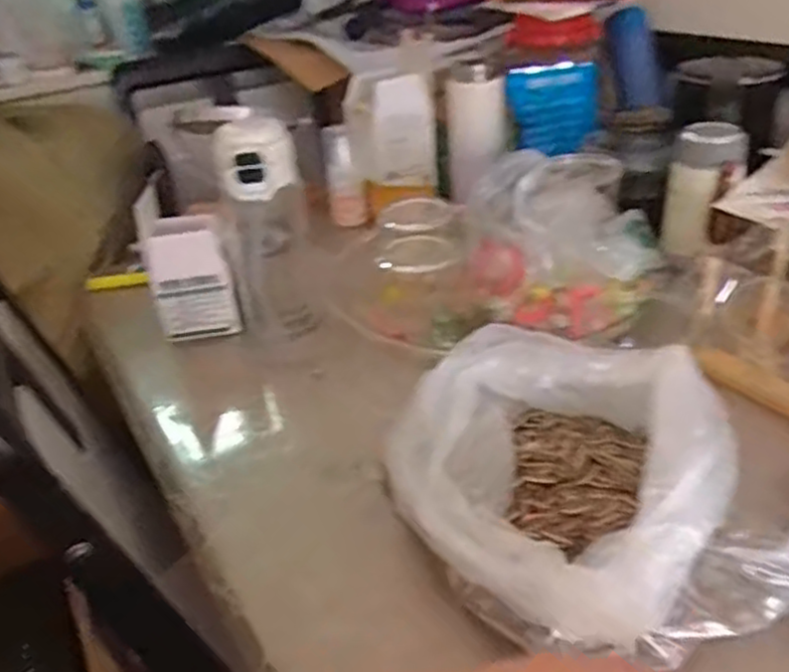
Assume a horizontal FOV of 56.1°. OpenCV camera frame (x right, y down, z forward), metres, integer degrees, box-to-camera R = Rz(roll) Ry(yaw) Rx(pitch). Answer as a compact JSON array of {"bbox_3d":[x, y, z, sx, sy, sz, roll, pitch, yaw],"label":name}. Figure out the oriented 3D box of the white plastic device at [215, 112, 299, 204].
[{"bbox_3d":[-0.117,-0.151,0.633,0.064,0.057,0.053,-10,31,-7],"label":"white plastic device"}]

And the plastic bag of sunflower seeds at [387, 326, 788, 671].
[{"bbox_3d":[0.109,0.094,0.465,0.211,0.096,0.209,-9,31,-5],"label":"plastic bag of sunflower seeds"}]

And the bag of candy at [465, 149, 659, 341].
[{"bbox_3d":[0.147,-0.086,0.677,0.173,0.156,0.098,12,35,27],"label":"bag of candy"}]

